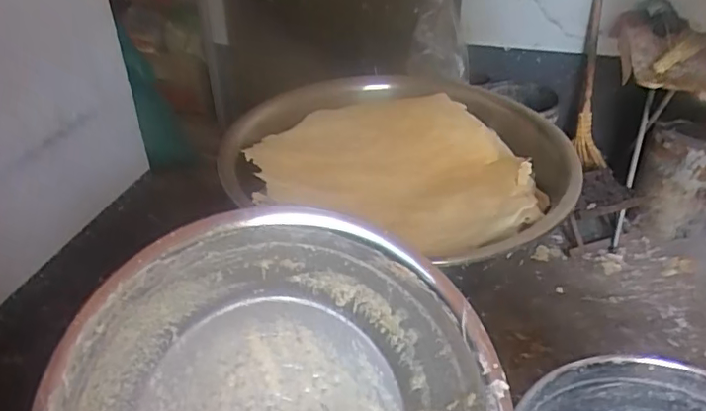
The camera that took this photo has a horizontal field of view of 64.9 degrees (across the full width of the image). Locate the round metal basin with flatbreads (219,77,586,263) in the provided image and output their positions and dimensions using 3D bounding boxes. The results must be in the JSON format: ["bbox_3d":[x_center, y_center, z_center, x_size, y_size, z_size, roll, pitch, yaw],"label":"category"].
[{"bbox_3d":[0.128,-0.115,1.125,0.627,0.133,0.578,-1,36,1],"label":"round metal basin with flatbreads"}]

